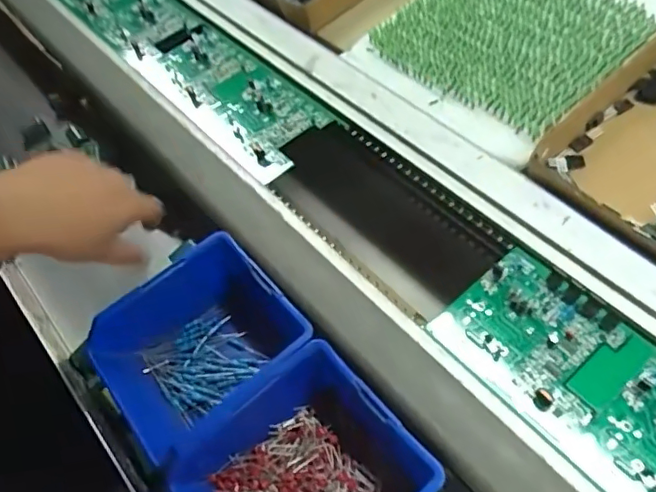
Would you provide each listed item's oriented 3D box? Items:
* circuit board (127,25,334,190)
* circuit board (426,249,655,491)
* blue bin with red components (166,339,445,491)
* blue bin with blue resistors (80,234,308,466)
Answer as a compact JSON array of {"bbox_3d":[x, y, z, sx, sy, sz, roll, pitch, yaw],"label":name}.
[{"bbox_3d":[-0.104,-0.155,0.555,0.091,0.021,0.242,-36,59,-20],"label":"circuit board"},{"bbox_3d":[0.171,0.092,0.340,0.091,0.012,0.216,-36,59,-20],"label":"circuit board"},{"bbox_3d":[-0.013,0.150,0.348,0.134,0.070,0.111,-36,59,-21],"label":"blue bin with red components"},{"bbox_3d":[-0.095,0.075,0.407,0.131,0.072,0.119,-34,58,-19],"label":"blue bin with blue resistors"}]

